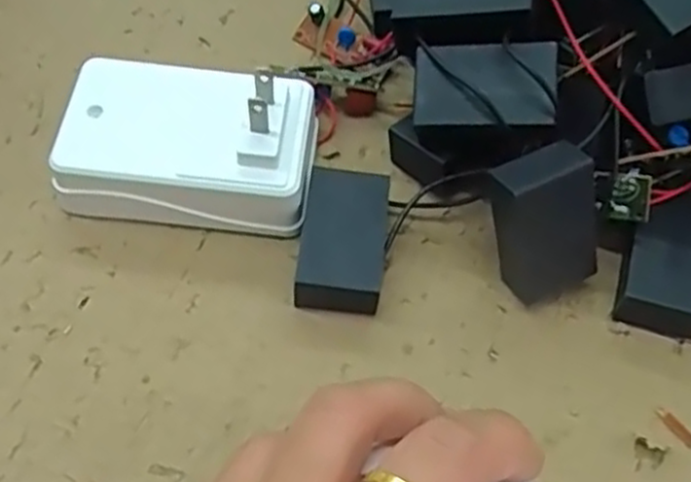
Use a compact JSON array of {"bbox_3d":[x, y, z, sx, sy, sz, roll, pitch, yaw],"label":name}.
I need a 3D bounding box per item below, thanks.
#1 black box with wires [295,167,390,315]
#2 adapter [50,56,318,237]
[{"bbox_3d":[0.000,0.000,0.264,0.028,0.020,0.047,5,58,0],"label":"black box with wires"},{"bbox_3d":[-0.055,-0.034,0.270,0.087,0.038,0.054,8,58,2],"label":"adapter"}]

